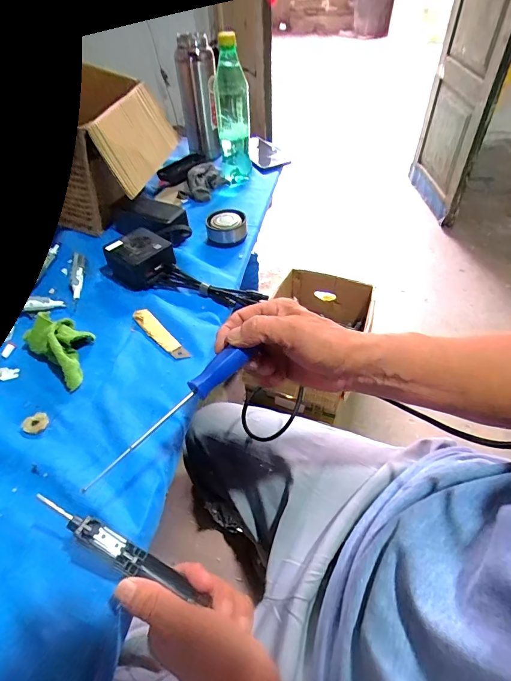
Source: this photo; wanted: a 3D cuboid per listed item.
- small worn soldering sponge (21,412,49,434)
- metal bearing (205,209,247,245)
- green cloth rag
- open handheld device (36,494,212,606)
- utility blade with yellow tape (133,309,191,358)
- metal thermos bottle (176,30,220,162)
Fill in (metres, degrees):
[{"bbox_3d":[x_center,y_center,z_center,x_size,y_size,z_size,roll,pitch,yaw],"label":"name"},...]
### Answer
[{"bbox_3d":[-0.235,0.088,0.396,0.025,0.006,0.025,-27,54,-21],"label":"small worn soldering sponge"},{"bbox_3d":[-0.048,-0.193,0.623,0.065,0.034,0.074,-3,49,-2],"label":"metal bearing"},{"bbox_3d":[-0.229,0.004,0.449,0.092,0.043,0.061,32,56,25],"label":"green cloth rag"},{"bbox_3d":[-0.102,0.161,0.284,0.144,0.010,0.017,32,53,-2],"label":"open handheld device"},{"bbox_3d":[-0.125,-0.009,0.480,0.022,0.005,0.109,-33,56,-25],"label":"utility blade with yellow tape"},{"bbox_3d":[-0.120,-0.510,0.791,0.077,0.211,0.071,-7,49,-6],"label":"metal thermos bottle"}]

